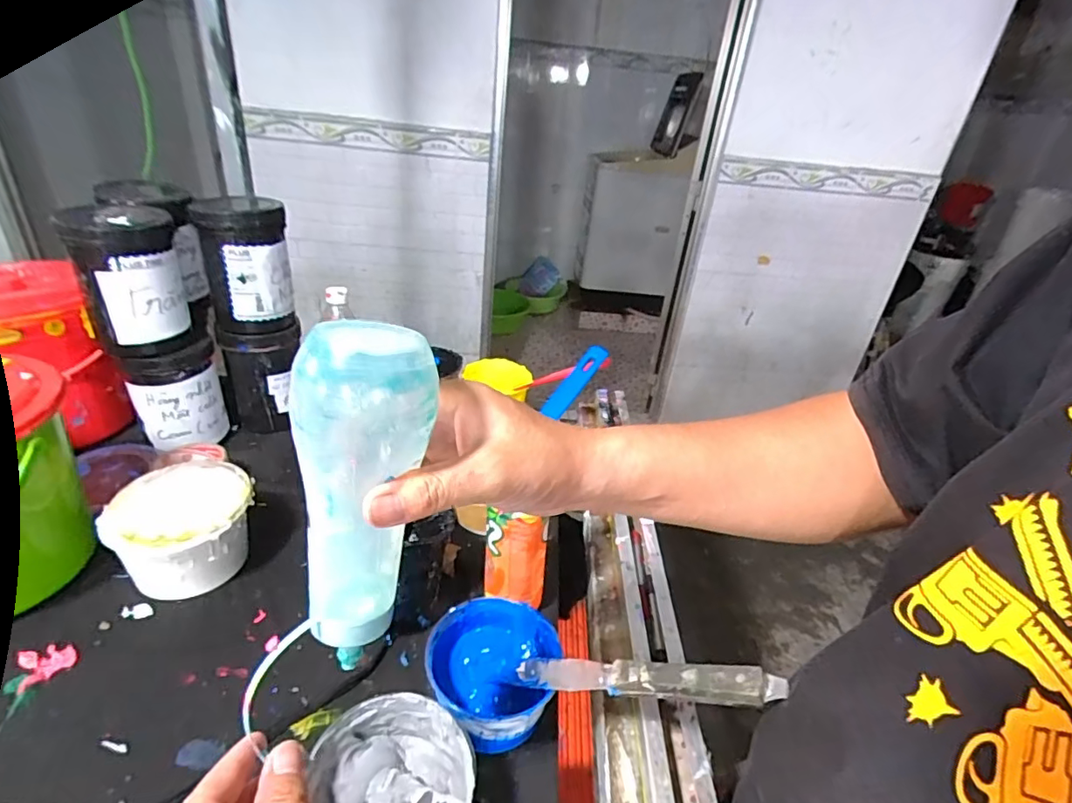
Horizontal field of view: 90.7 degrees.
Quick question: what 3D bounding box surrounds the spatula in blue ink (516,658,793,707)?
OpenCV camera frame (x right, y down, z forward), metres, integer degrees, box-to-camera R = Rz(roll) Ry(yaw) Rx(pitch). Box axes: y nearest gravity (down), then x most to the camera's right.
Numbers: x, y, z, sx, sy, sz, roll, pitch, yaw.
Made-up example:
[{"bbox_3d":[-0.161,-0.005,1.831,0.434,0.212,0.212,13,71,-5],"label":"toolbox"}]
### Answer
[{"bbox_3d":[0.074,0.212,0.405,0.215,0.015,0.028,-18,14,36],"label":"spatula in blue ink"}]

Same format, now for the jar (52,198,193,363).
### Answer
[{"bbox_3d":[-0.492,-0.146,0.649,0.103,0.165,0.098,-15,36,-33],"label":"jar"}]

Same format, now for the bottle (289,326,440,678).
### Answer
[{"bbox_3d":[-0.084,0.043,0.259,0.057,0.157,0.047,7,10,-1],"label":"bottle"}]

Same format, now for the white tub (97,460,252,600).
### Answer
[{"bbox_3d":[-0.373,0.137,0.566,0.129,0.093,0.122,-12,35,-29],"label":"white tub"}]

